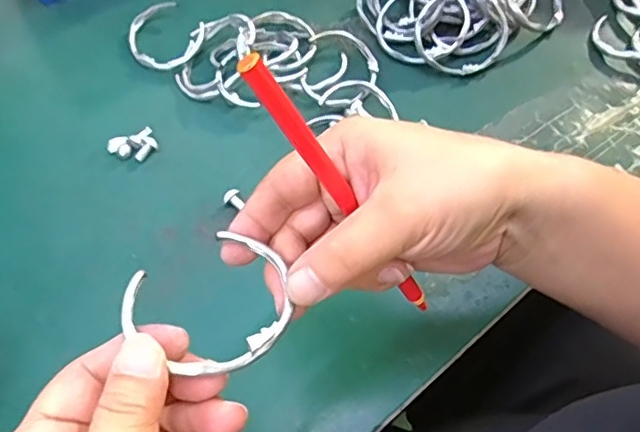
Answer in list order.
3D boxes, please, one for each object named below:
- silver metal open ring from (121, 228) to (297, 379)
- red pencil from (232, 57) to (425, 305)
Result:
[{"bbox_3d":[-0.041,0.035,0.222,0.061,0.017,0.054,-32,69,-15],"label":"silver metal open ring"},{"bbox_3d":[0.014,-0.003,0.237,0.006,0.161,0.008,9,59,40],"label":"red pencil"}]

